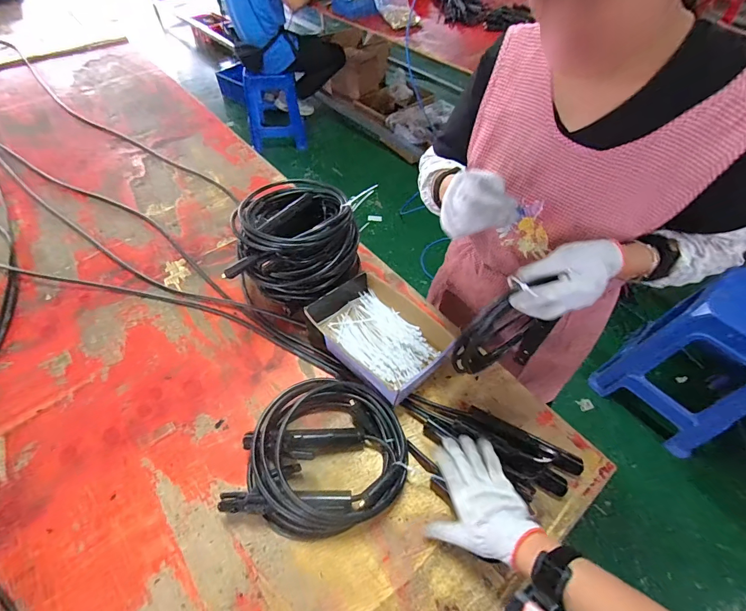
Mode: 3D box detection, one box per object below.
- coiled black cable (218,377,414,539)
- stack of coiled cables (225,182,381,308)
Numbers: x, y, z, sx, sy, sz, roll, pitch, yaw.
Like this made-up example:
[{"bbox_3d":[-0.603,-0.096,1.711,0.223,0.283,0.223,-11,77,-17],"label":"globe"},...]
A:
[{"bbox_3d":[-0.073,0.232,0.606,0.261,0.066,0.251,8,55,5],"label":"coiled black cable"},{"bbox_3d":[-0.149,-0.117,0.783,0.230,0.192,0.223,3,53,1],"label":"stack of coiled cables"}]

